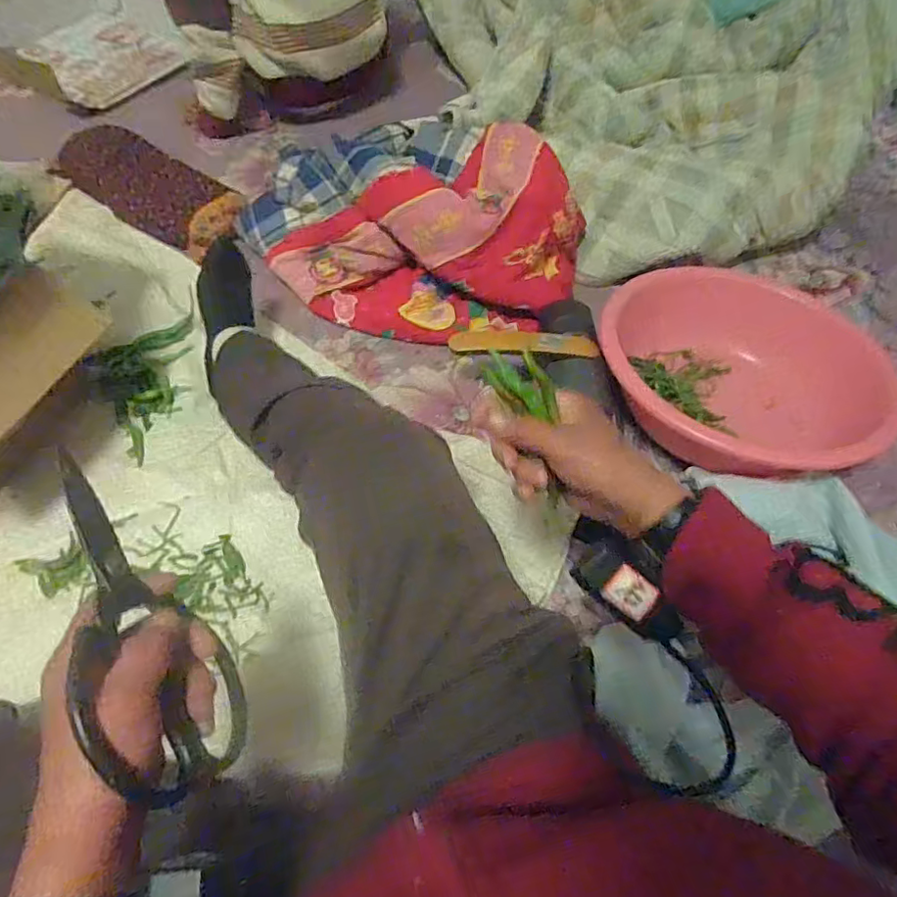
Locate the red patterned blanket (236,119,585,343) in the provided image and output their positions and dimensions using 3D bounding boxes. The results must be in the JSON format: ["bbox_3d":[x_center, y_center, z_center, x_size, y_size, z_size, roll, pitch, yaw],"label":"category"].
[{"bbox_3d":[-0.045,-0.288,0.786,0.440,0.149,0.273,-10,58,-10],"label":"red patterned blanket"}]

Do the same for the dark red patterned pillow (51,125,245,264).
[{"bbox_3d":[-0.452,-0.398,0.889,0.316,0.049,0.132,33,61,17],"label":"dark red patterned pillow"}]

